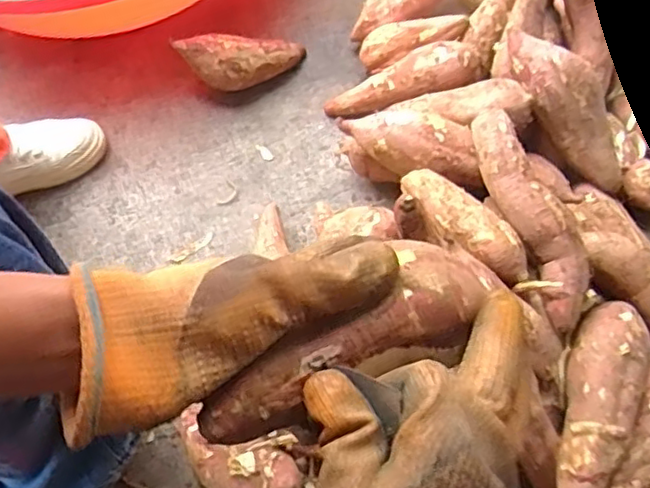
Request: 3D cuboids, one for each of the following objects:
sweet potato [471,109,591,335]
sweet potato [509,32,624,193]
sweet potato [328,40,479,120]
[{"bbox_3d":[0.219,-0.037,0.682,0.060,0.051,0.250,-21,68,-8],"label":"sweet potato"},{"bbox_3d":[0.300,-0.165,0.784,0.064,0.065,0.230,-33,94,-12],"label":"sweet potato"},{"bbox_3d":[0.098,-0.215,0.849,0.210,0.051,0.066,-16,64,26],"label":"sweet potato"}]

